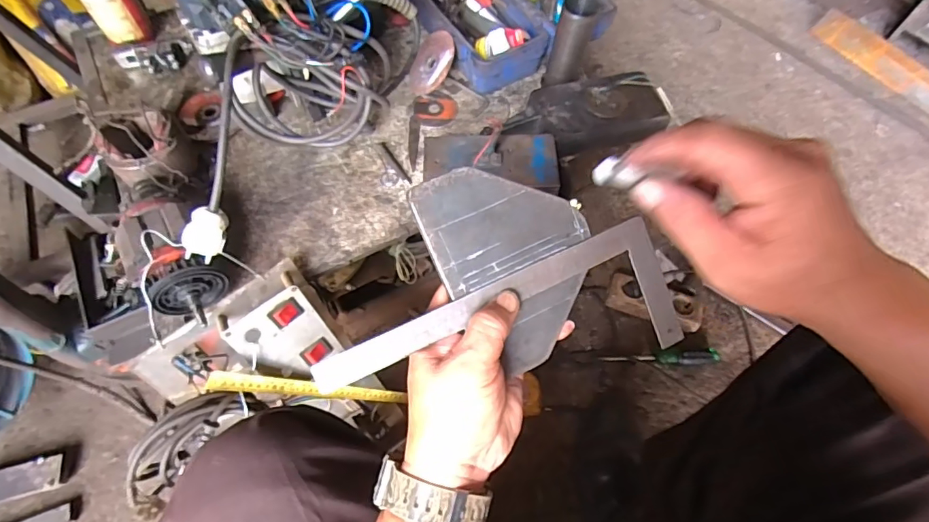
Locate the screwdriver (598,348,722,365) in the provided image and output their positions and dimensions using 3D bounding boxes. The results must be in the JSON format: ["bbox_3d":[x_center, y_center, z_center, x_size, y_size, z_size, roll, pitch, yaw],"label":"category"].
[{"bbox_3d":[0.346,0.164,0.838,0.203,0.029,0.021,-1,61,-2],"label":"screwdriver"}]

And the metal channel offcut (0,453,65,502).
[{"bbox_3d":[-0.690,0.335,0.727,0.169,0.027,0.048,-13,62,-8],"label":"metal channel offcut"}]

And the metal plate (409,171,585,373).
[{"bbox_3d":[0.036,0.000,0.328,0.102,0.005,0.139,-24,98,-11],"label":"metal plate"}]

